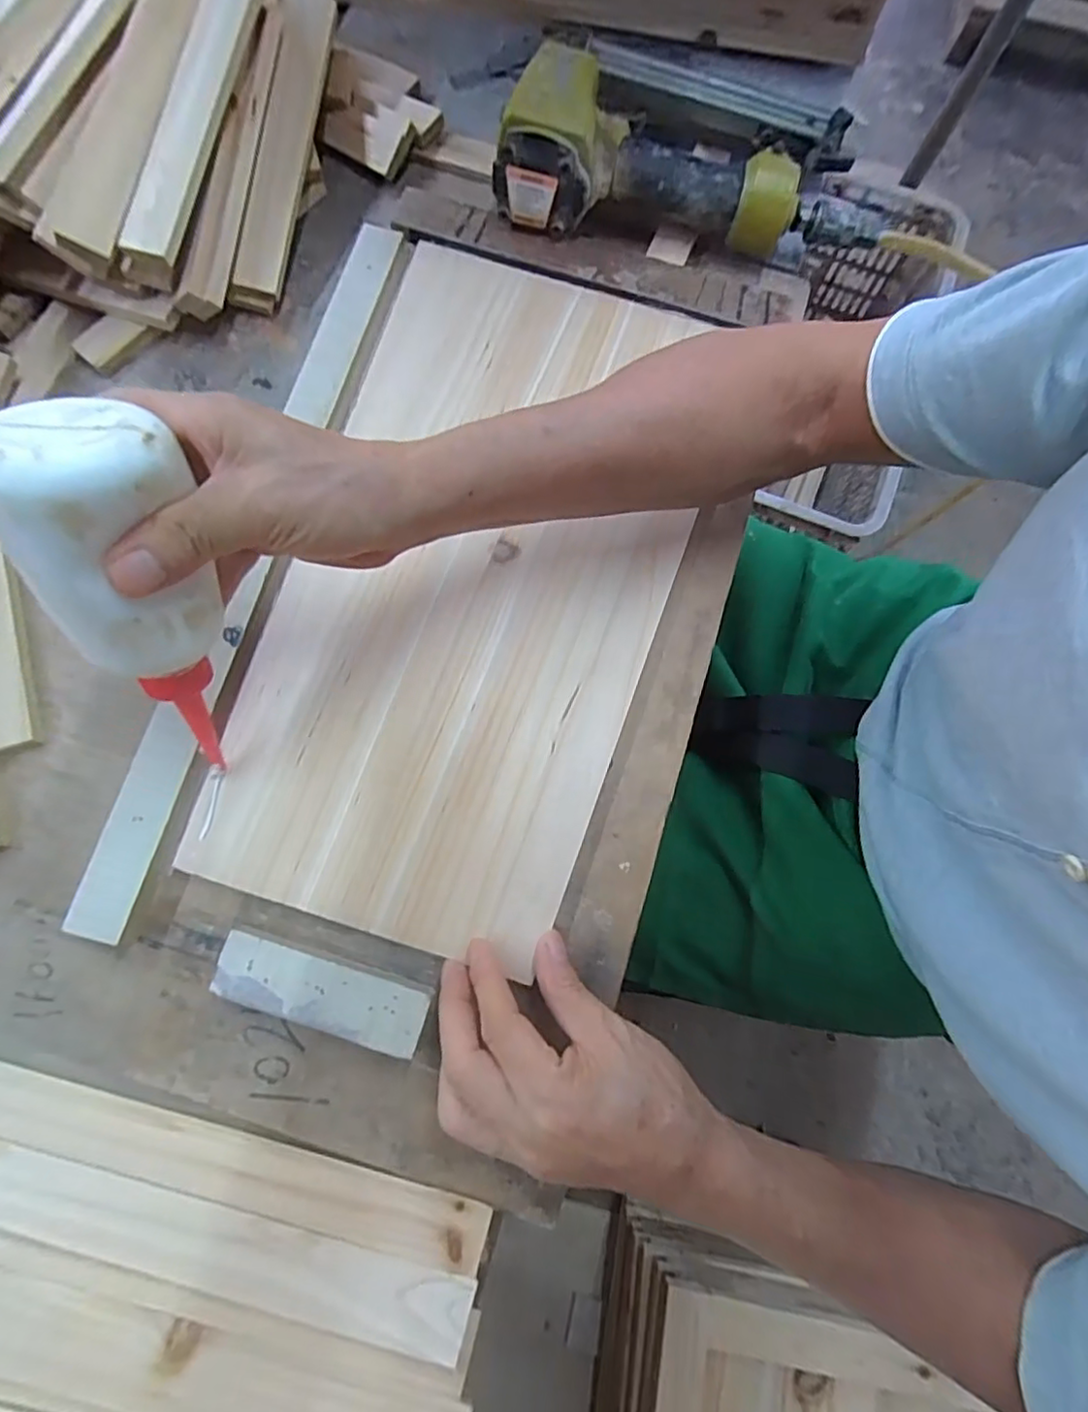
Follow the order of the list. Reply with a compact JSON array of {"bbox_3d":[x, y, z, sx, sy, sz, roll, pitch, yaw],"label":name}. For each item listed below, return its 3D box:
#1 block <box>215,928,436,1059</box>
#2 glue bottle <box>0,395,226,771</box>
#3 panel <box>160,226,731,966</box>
[{"bbox_3d":[-0.109,0.141,0.306,0.103,0.015,0.032,17,76,2],"label":"block"},{"bbox_3d":[-0.161,-0.033,0.257,0.051,0.162,0.055,4,49,-1],"label":"glue bottle"},{"bbox_3d":[-0.036,-0.085,0.367,0.215,0.016,0.422,15,76,2],"label":"panel"}]

